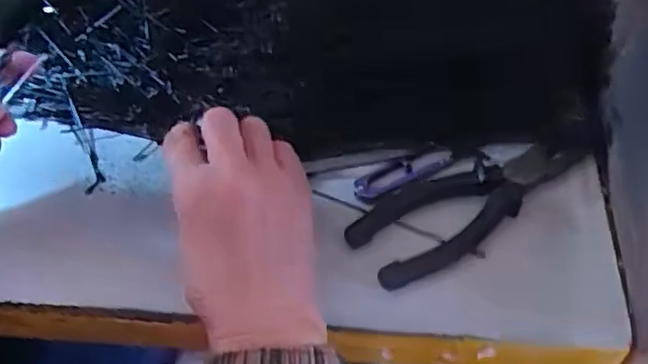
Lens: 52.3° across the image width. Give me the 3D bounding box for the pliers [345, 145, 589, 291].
[{"bbox_3d":[0.088,0.008,0.397,0.153,0.015,0.057,-27,53,-18],"label":"pliers"}]

